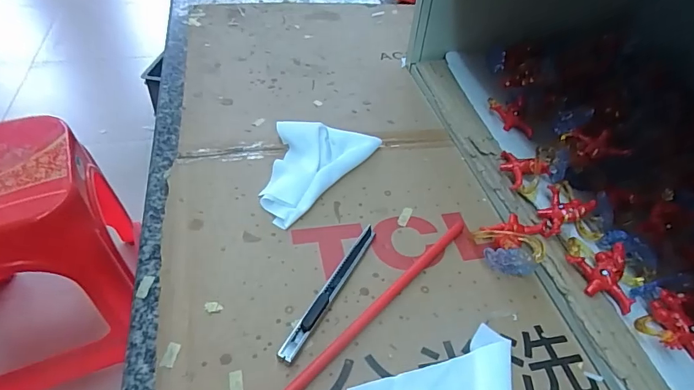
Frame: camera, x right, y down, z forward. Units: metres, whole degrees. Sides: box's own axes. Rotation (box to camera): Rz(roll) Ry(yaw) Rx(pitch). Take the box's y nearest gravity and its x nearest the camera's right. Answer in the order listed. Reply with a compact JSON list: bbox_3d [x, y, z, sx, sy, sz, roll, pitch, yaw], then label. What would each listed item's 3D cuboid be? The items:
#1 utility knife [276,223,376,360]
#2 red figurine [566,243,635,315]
[{"bbox_3d":[-0.010,0.064,0.306,0.010,0.012,0.123,23,48,18],"label":"utility knife"},{"bbox_3d":[0.181,0.059,0.301,0.036,0.021,0.044,-3,46,-7],"label":"red figurine"}]

